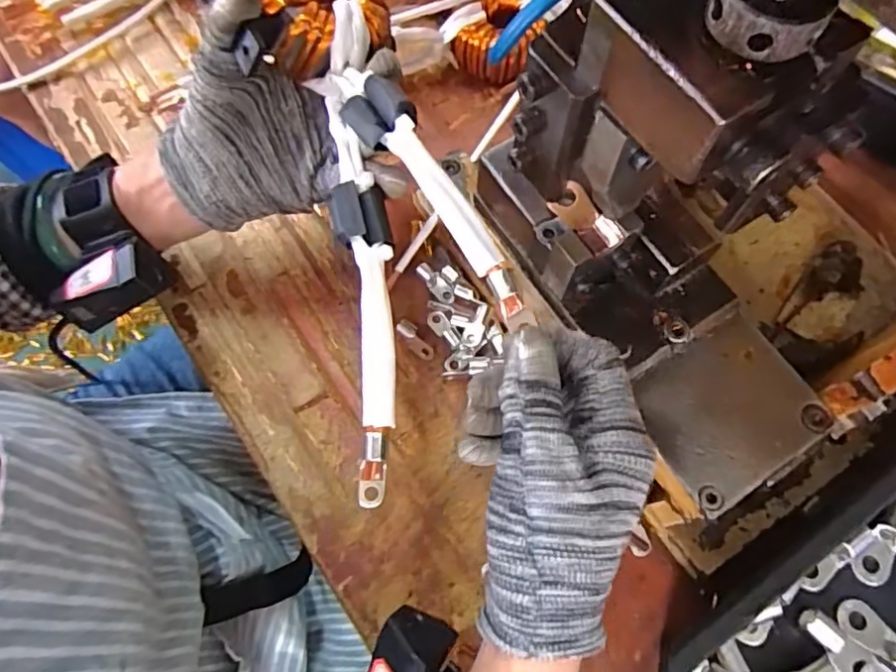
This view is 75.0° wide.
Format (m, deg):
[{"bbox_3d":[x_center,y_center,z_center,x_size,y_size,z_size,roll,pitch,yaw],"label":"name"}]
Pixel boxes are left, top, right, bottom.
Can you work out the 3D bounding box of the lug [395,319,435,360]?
[{"bbox_3d":[-0.021,0.003,0.392,0.012,0.005,0.032,-40,90,-12],"label":"lug"}]

